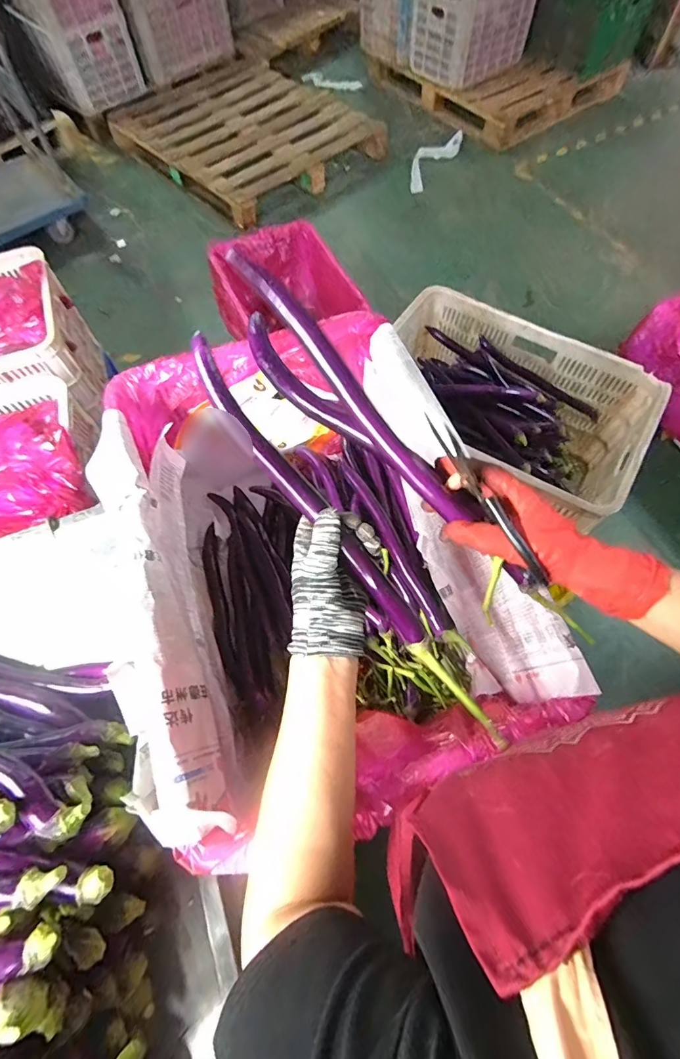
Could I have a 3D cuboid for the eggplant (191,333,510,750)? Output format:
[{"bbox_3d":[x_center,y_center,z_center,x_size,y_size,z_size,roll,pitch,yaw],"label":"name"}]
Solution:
[{"bbox_3d":[0.012,0.021,0.398,0.025,0.040,0.442,-40,97,-15],"label":"eggplant"}]

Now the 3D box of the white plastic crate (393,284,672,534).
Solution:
[{"bbox_3d":[0.367,-0.262,1.071,0.605,0.287,0.403,32,70,15],"label":"white plastic crate"}]

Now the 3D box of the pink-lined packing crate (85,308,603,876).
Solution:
[{"bbox_3d":[-0.048,0.050,0.642,0.463,0.284,0.606,-18,66,-7],"label":"pink-lined packing crate"}]

